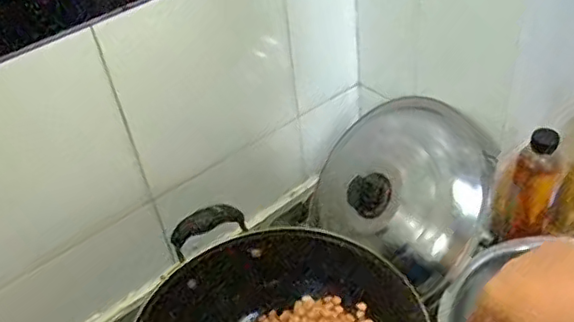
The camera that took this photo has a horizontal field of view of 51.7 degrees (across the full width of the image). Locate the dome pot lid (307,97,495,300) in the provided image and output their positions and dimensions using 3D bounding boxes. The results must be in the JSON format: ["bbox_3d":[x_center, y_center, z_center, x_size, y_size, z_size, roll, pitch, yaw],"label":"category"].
[{"bbox_3d":[0.148,0.042,0.803,0.242,0.259,0.089,34,10,22],"label":"dome pot lid"}]

